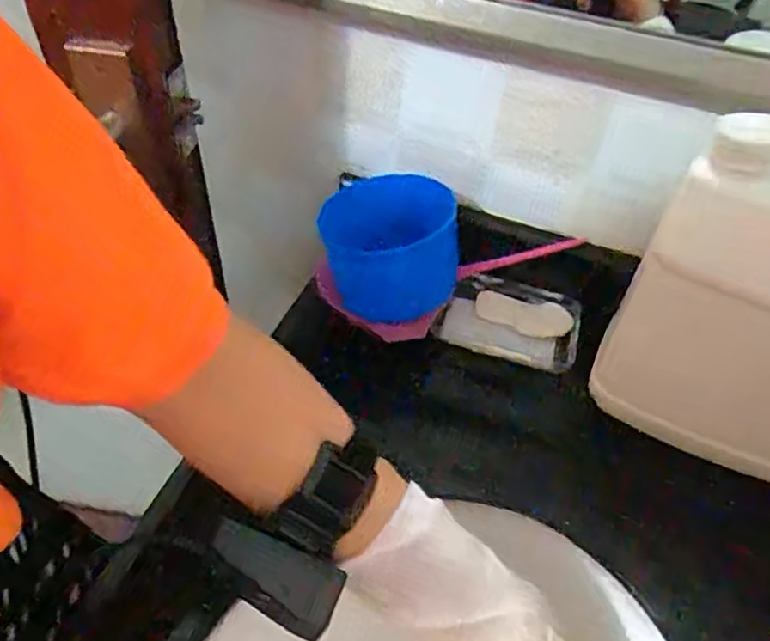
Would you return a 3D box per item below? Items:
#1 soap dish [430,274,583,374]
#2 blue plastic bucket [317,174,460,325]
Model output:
[{"bbox_3d":[0.102,0.003,0.532,0.110,0.026,0.074,18,49,13],"label":"soap dish"},{"bbox_3d":[0.003,-0.061,0.516,0.102,0.075,0.103,2,47,-2],"label":"blue plastic bucket"}]

